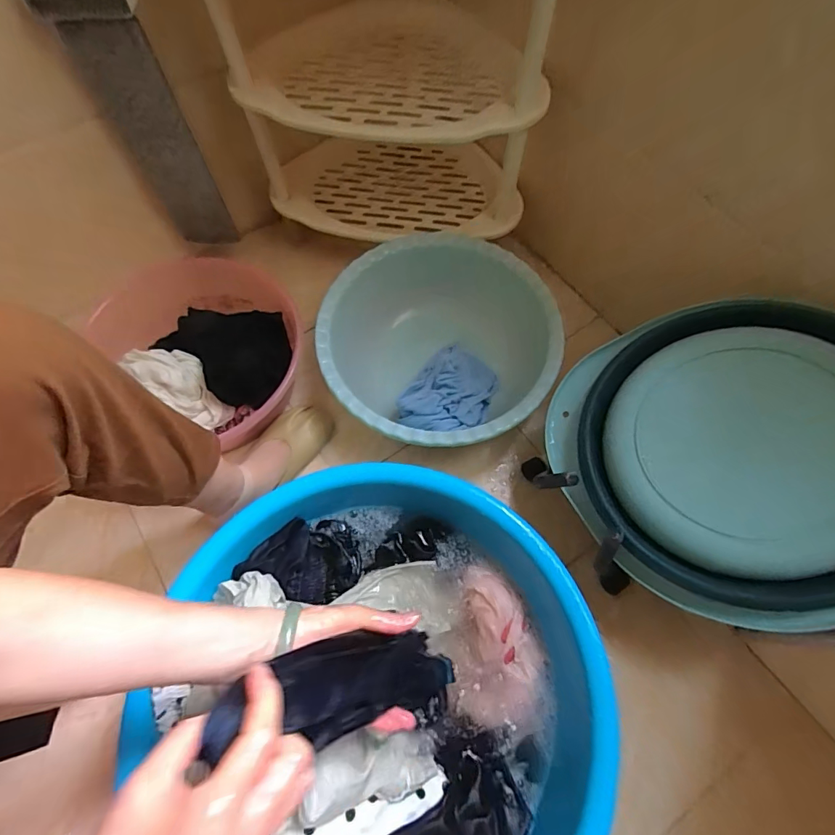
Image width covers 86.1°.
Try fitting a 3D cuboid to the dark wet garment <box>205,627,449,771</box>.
[{"bbox_3d":[-0.043,0.218,0.366,0.047,0.256,0.067,-17,62,27],"label":"dark wet garment"}]

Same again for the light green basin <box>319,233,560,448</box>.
[{"bbox_3d":[0.033,-0.115,0.739,0.359,0.121,0.357,0,65,1],"label":"light green basin"}]

